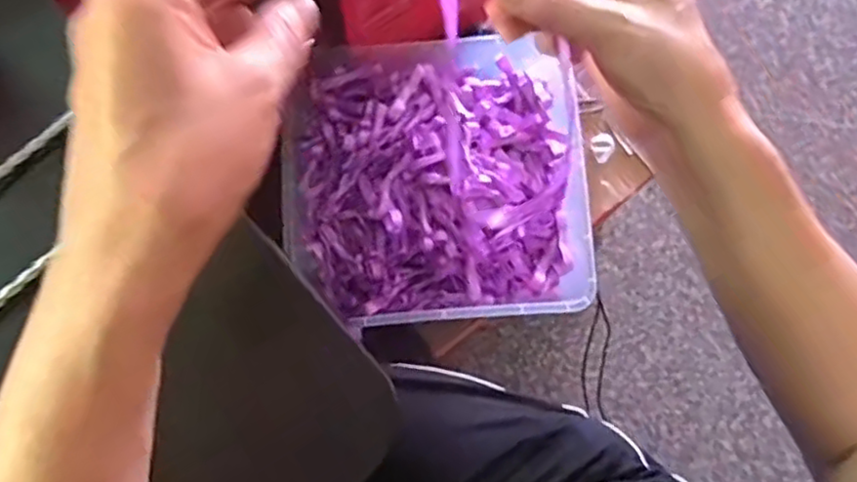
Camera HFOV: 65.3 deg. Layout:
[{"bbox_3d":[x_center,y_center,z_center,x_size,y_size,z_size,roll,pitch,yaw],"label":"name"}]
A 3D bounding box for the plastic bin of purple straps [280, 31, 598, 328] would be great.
[{"bbox_3d":[0.005,-0.068,0.689,0.319,0.086,0.295,-4,79,-2],"label":"plastic bin of purple straps"}]

